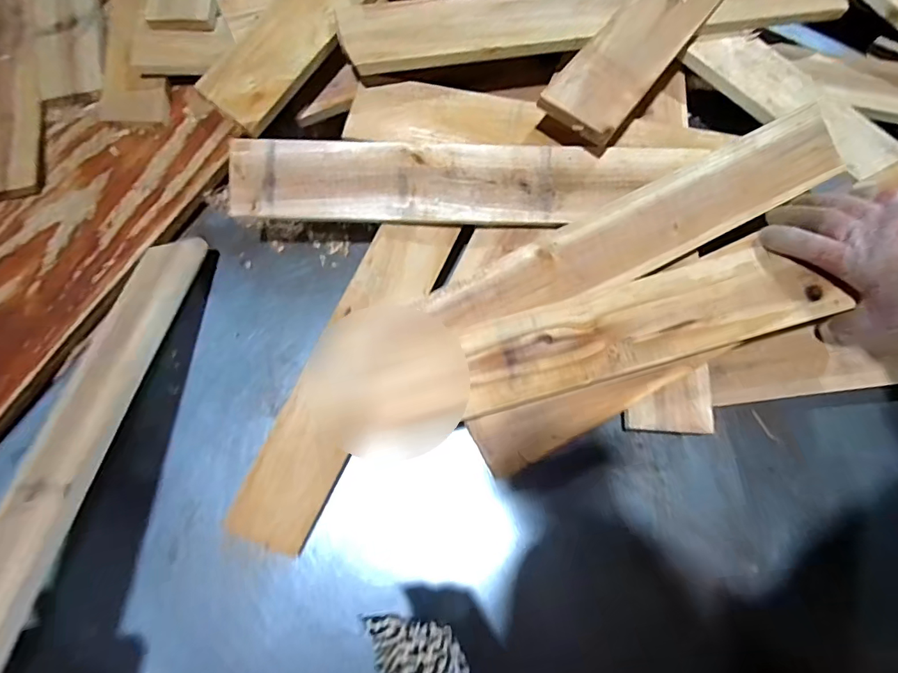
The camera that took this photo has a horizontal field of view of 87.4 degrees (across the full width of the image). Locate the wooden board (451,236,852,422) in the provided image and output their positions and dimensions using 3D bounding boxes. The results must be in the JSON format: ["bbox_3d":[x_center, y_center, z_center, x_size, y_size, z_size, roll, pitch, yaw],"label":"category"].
[{"bbox_3d":[0.183,-0.013,0.435,0.345,0.008,0.082,-15,80,-4],"label":"wooden board"}]

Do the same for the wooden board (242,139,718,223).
[{"bbox_3d":[0.013,-0.161,0.487,0.460,0.028,0.082,-2,74,1],"label":"wooden board"}]

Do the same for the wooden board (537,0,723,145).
[{"bbox_3d":[0.241,-0.361,0.515,0.083,0.015,0.393,39,74,1],"label":"wooden board"}]

